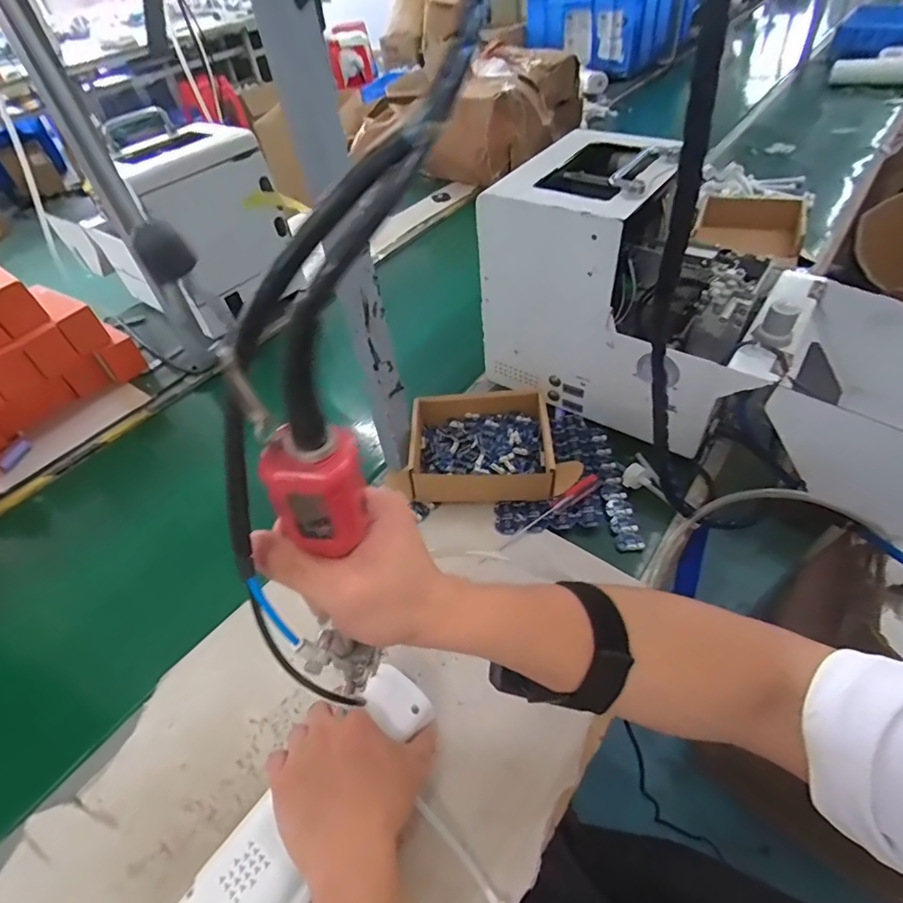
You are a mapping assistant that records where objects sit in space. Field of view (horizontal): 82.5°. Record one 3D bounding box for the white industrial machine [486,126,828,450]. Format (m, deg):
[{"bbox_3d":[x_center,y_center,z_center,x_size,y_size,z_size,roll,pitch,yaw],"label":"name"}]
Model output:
[{"bbox_3d":[0.232,-0.188,0.610,0.323,0.257,0.220,30,58,29],"label":"white industrial machine"}]

